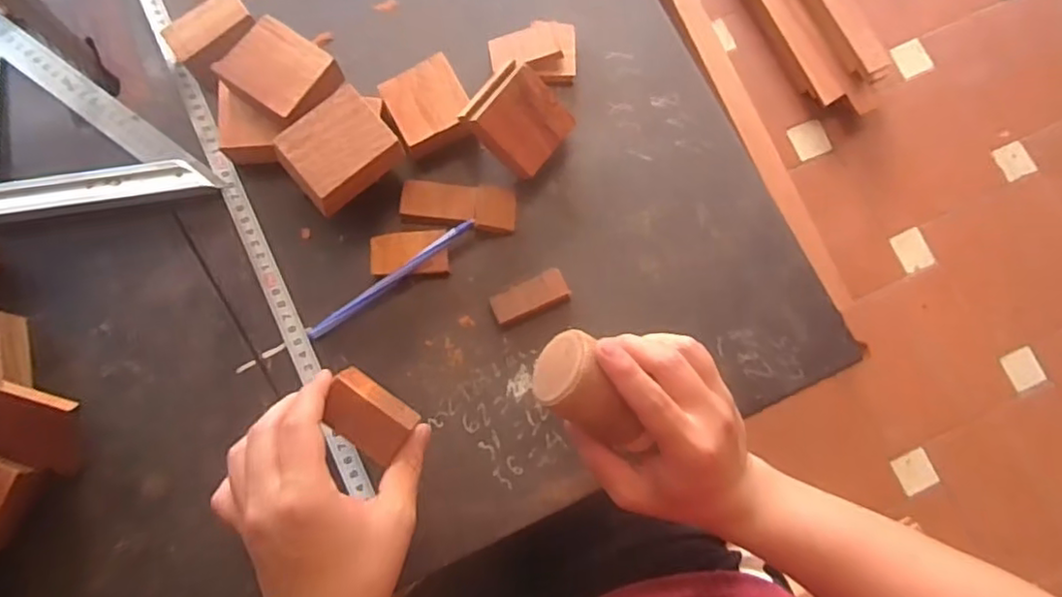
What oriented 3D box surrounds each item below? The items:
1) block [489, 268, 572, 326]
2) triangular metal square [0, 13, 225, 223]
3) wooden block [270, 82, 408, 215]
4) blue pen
[{"bbox_3d":[0.000,0.000,0.455,0.055,0.011,0.023,-24,79,-5],"label":"block"},{"bbox_3d":[-0.335,-0.148,0.484,0.185,0.014,0.174,-8,78,-2],"label":"triangular metal square"},{"bbox_3d":[-0.131,-0.100,0.437,0.069,0.023,0.056,-40,82,-7],"label":"wooden block"},{"bbox_3d":[-0.098,-0.015,0.456,0.137,0.015,0.010,-35,80,-7],"label":"blue pen"}]

